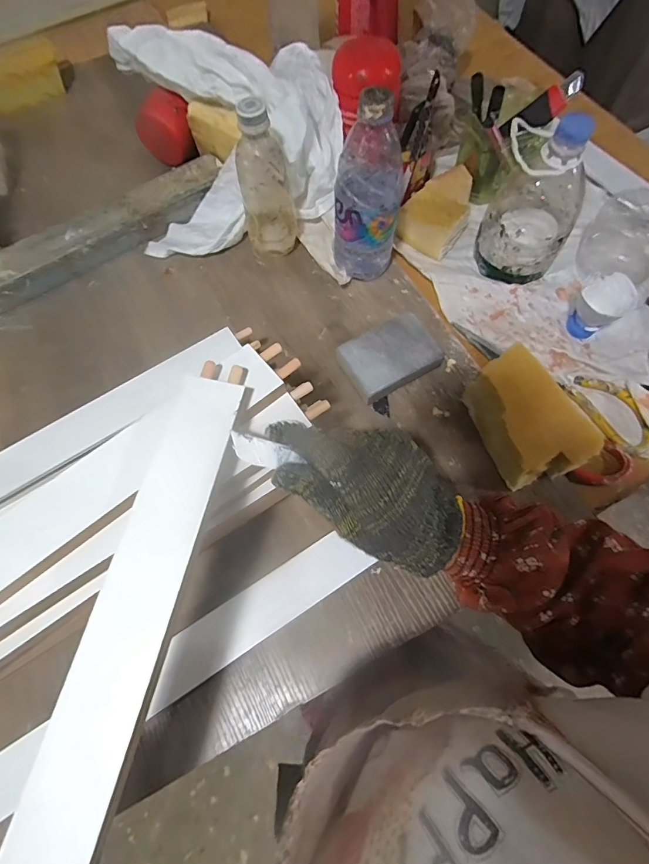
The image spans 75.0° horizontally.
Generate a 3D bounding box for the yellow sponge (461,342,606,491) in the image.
[{"bbox_3d":[0.205,-0.014,0.429,0.079,0.060,0.122,-19,69,-5],"label":"yellow sponge"}]

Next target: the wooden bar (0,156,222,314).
[{"bbox_3d":[-0.415,-0.177,0.522,0.641,0.042,0.065,-32,71,-10],"label":"wooden bar"}]

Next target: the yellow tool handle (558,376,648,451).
[{"bbox_3d":[0.312,-0.026,0.461,0.052,0.010,0.099,-31,70,-10],"label":"yellow tool handle"}]

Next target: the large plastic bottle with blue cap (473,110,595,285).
[{"bbox_3d":[0.235,-0.260,0.468,0.099,0.162,0.100,28,72,12],"label":"large plastic bottle with blue cap"}]

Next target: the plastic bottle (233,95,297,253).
[{"bbox_3d":[-0.066,-0.284,0.485,0.060,0.167,0.061,-5,68,0],"label":"plastic bottle"}]

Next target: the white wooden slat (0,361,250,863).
[{"bbox_3d":[-0.110,0.105,0.245,0.046,0.008,0.323,11,71,6],"label":"white wooden slat"}]

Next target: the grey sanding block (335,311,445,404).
[{"bbox_3d":[0.072,-0.082,0.473,0.105,0.027,0.075,-31,70,-10],"label":"grey sanding block"}]

